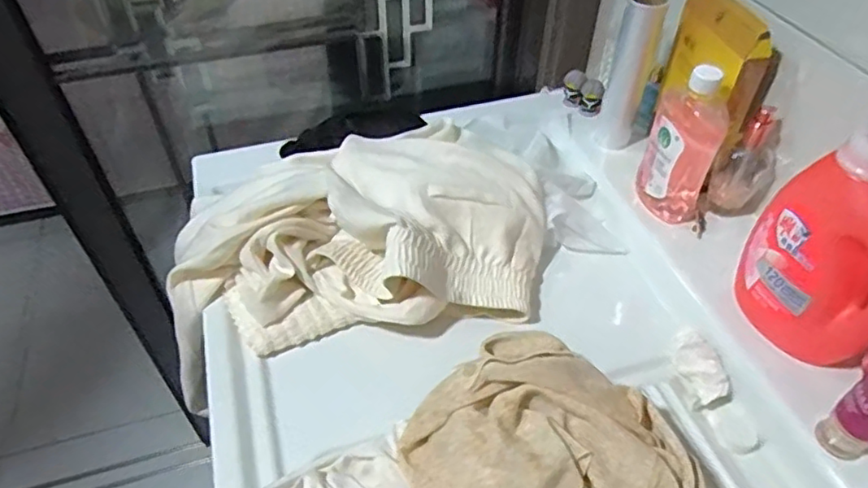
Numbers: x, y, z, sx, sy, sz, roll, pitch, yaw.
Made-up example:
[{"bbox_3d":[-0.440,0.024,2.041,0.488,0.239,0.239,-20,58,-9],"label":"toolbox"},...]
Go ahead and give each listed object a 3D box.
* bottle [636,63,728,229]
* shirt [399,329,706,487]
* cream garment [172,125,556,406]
[{"bbox_3d":[0.285,-0.112,0.684,0.080,0.184,0.063,21,50,19],"label":"bottle"},{"bbox_3d":[0.091,0.178,0.477,0.226,0.095,0.256,6,47,5],"label":"shirt"},{"bbox_3d":[-0.086,-0.016,0.664,0.450,0.114,0.273,-16,49,-15],"label":"cream garment"}]

